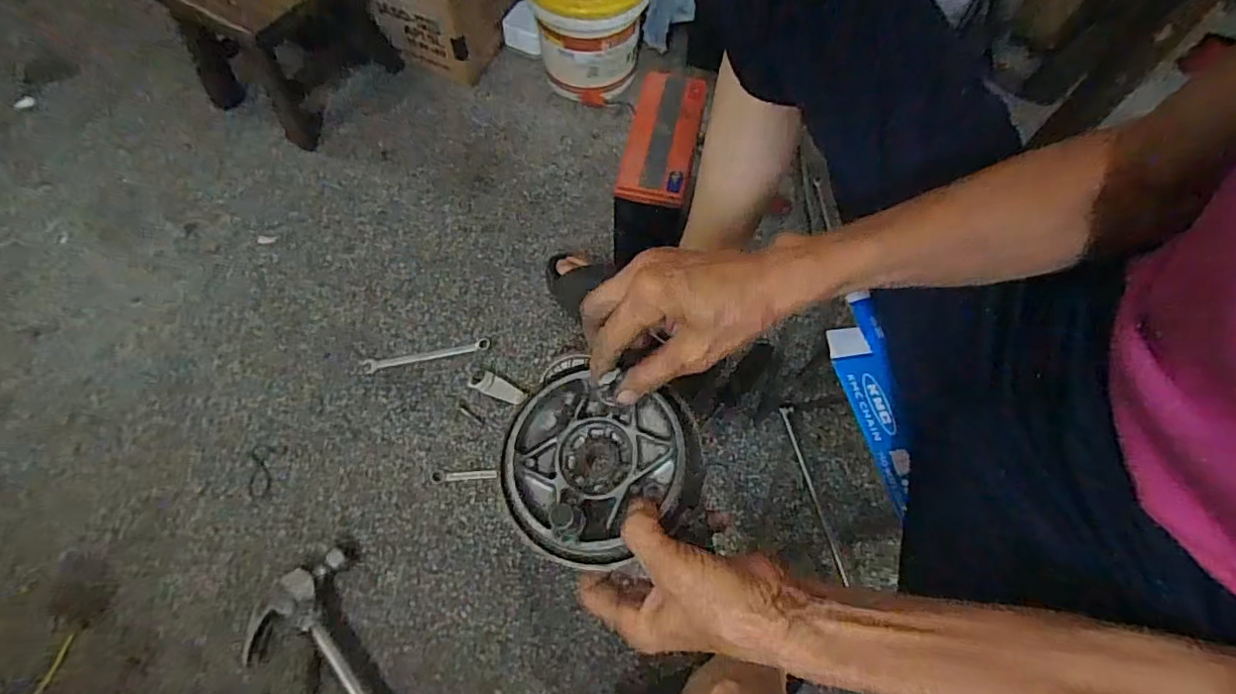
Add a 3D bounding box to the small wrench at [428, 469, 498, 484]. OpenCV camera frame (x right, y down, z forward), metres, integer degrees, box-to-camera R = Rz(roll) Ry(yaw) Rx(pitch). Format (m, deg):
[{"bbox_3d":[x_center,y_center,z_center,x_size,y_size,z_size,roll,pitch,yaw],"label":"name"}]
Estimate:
[{"bbox_3d":[-0.176,0.147,0.646,0.077,0.004,0.016,1,66,1],"label":"small wrench"}]

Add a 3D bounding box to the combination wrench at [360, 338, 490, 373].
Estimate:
[{"bbox_3d":[-0.237,0.010,0.703,0.155,0.004,0.018,-10,66,-4],"label":"combination wrench"}]

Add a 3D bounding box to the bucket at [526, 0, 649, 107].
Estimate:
[{"bbox_3d":[-0.039,-0.476,0.819,0.156,0.189,0.146,0,66,0],"label":"bucket"}]

